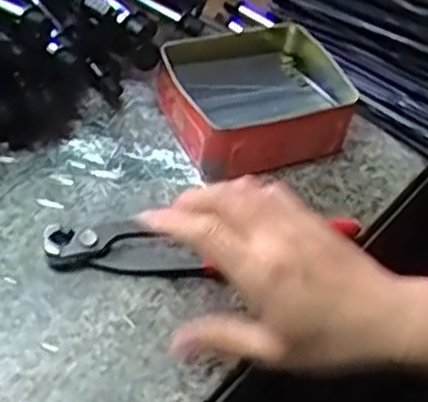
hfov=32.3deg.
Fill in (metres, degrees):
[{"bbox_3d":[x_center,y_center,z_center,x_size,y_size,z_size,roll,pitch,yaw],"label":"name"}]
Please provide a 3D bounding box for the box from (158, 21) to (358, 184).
[{"bbox_3d":[0.025,-0.076,0.531,0.125,0.048,0.110,-16,52,-24],"label":"box"}]

